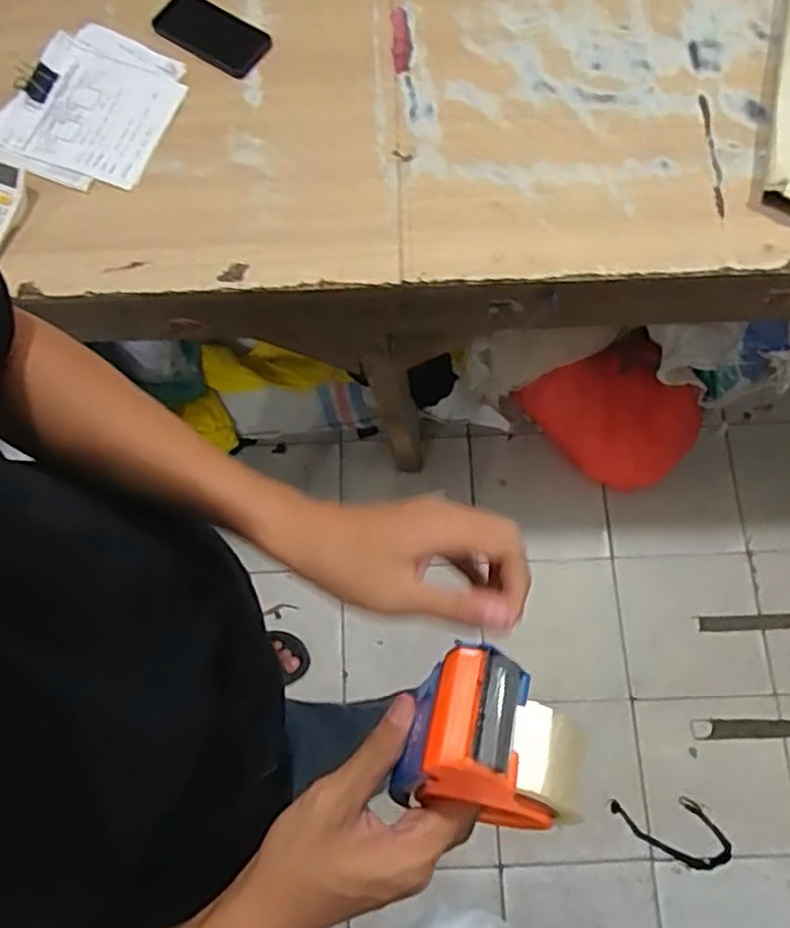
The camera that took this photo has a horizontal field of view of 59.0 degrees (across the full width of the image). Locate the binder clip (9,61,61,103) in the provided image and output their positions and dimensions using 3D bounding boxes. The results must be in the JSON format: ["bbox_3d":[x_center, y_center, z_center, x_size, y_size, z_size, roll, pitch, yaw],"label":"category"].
[{"bbox_3d":[-0.473,-0.504,0.916,0.053,0.020,0.048,23,75,7],"label":"binder clip"}]

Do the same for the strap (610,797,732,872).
[{"bbox_3d":[0.570,0.738,1.431,0.240,0.012,0.116,28,76,8],"label":"strap"}]

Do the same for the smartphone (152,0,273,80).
[{"bbox_3d":[-0.249,-0.588,0.953,0.167,0.011,0.073,31,87,7],"label":"smartphone"}]

